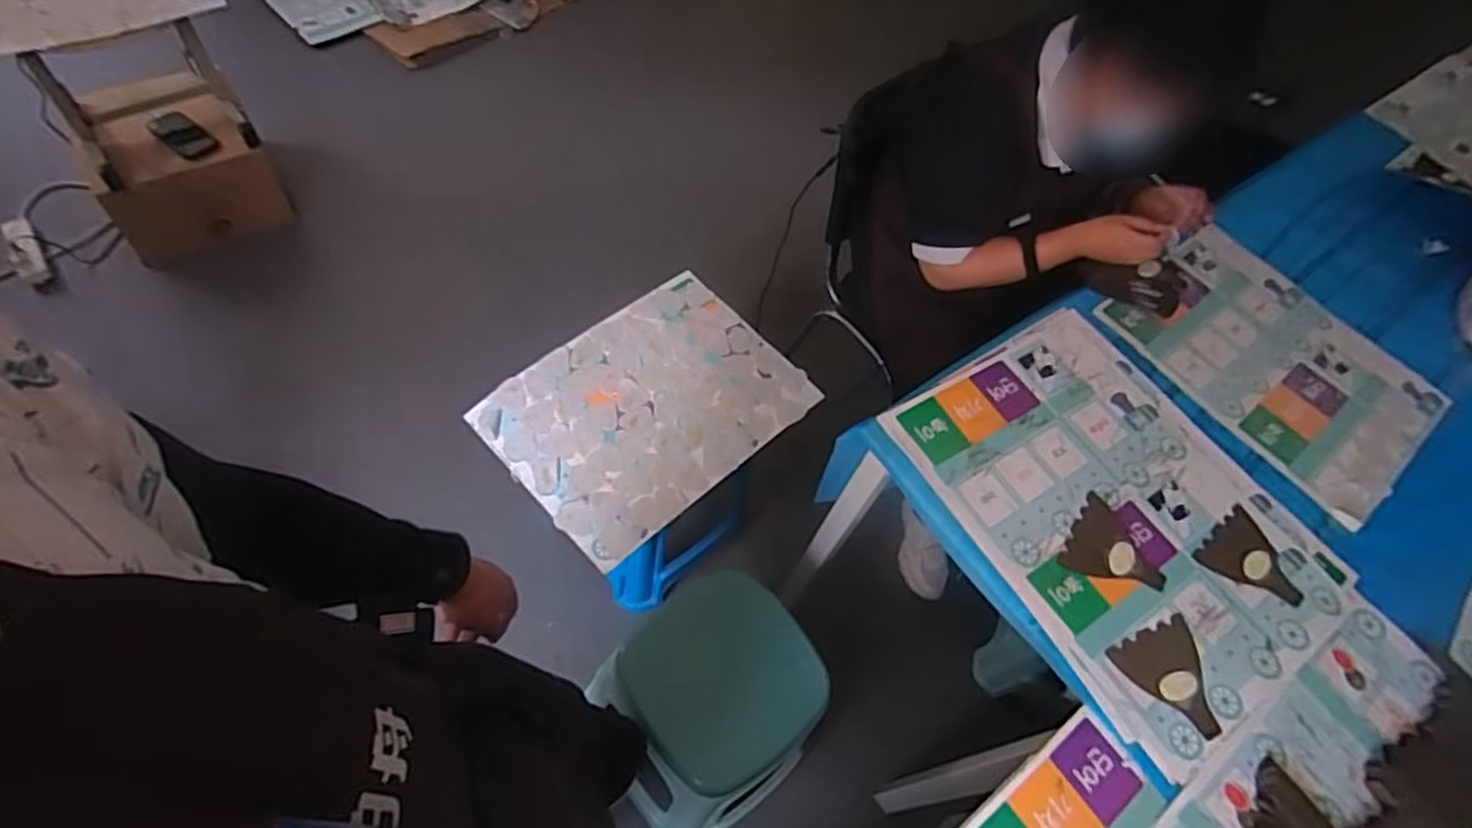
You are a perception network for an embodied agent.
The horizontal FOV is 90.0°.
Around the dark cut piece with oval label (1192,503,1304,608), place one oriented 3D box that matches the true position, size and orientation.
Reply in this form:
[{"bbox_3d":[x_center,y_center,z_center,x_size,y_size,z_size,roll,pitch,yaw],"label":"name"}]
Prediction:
[{"bbox_3d":[0.678,0.197,0.960,0.114,0.005,0.124,-36,68,-22],"label":"dark cut piece with oval label"}]

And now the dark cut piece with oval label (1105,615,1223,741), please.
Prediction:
[{"bbox_3d":[0.506,0.313,0.856,0.117,0.005,0.128,-10,62,-14],"label":"dark cut piece with oval label"}]

